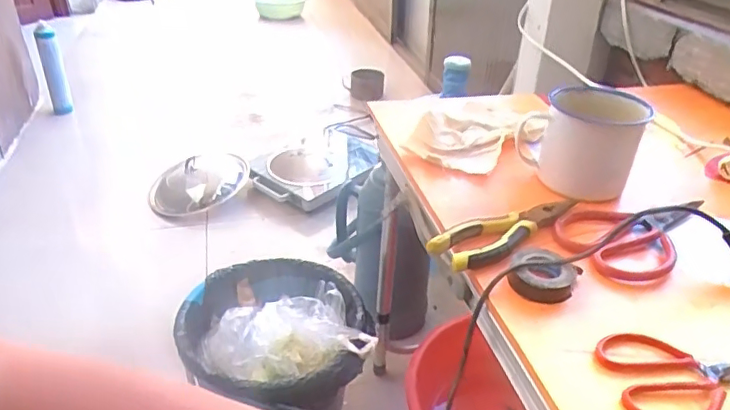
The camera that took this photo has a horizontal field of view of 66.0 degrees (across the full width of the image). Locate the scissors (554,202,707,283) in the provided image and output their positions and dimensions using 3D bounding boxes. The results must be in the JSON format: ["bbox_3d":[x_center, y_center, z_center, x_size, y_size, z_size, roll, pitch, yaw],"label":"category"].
[{"bbox_3d":[0.260,0.016,0.560,0.105,0.028,0.178,25,39,31],"label":"scissors"}]

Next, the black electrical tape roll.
[{"bbox_3d":[0.153,0.062,0.487,0.053,0.021,0.055,2,33,-1],"label":"black electrical tape roll"}]

